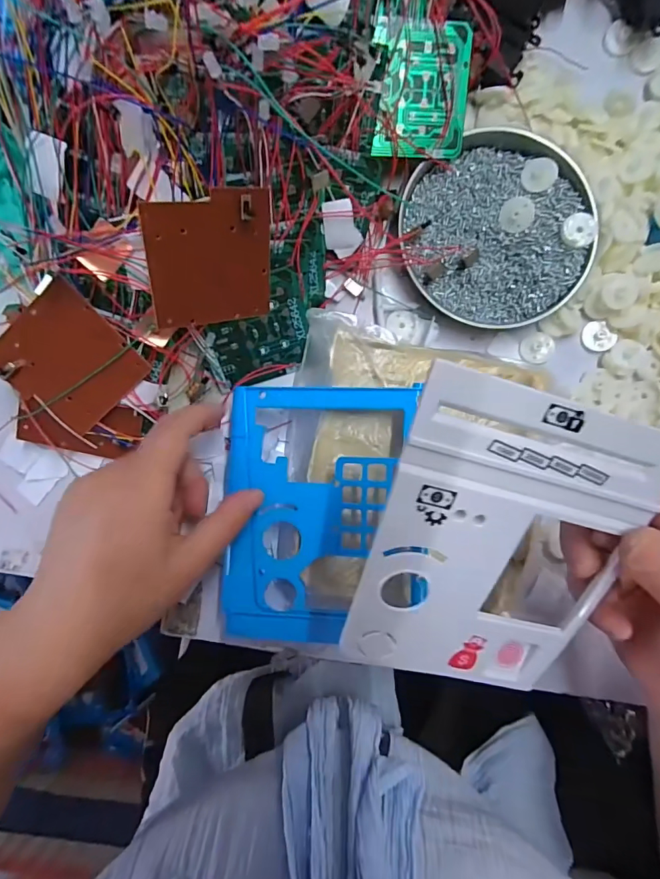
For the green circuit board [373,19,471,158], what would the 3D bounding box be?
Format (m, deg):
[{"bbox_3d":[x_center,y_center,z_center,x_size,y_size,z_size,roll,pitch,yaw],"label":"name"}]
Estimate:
[{"bbox_3d":[0.060,-0.224,0.281,0.059,0.004,0.071,-2,112,-6],"label":"green circuit board"}]

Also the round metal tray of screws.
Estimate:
[{"bbox_3d":[0.120,-0.150,0.307,0.133,0.015,0.127,0,90,-1],"label":"round metal tray of screws"}]

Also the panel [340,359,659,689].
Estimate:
[{"bbox_3d":[0.070,0.049,0.182,0.110,0.005,0.140,14,112,-11],"label":"panel"}]

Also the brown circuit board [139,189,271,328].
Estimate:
[{"bbox_3d":[-0.067,-0.103,0.251,0.071,0.004,0.071,-17,134,-29],"label":"brown circuit board"}]

